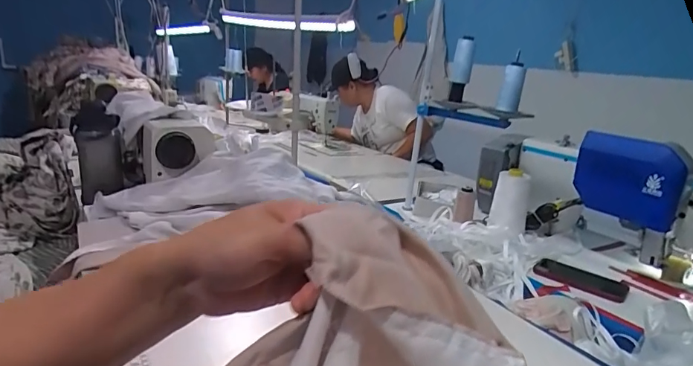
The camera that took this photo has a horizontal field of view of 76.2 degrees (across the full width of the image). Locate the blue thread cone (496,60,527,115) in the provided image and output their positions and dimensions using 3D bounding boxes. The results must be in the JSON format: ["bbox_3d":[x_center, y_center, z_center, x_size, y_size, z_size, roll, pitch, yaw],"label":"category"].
[{"bbox_3d":[0.360,-0.208,0.967,0.046,0.103,0.049,10,16,20],"label":"blue thread cone"}]

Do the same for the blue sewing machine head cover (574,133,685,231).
[{"bbox_3d":[0.566,-0.006,0.895,0.047,0.162,0.191,-8,19,-36],"label":"blue sewing machine head cover"}]

